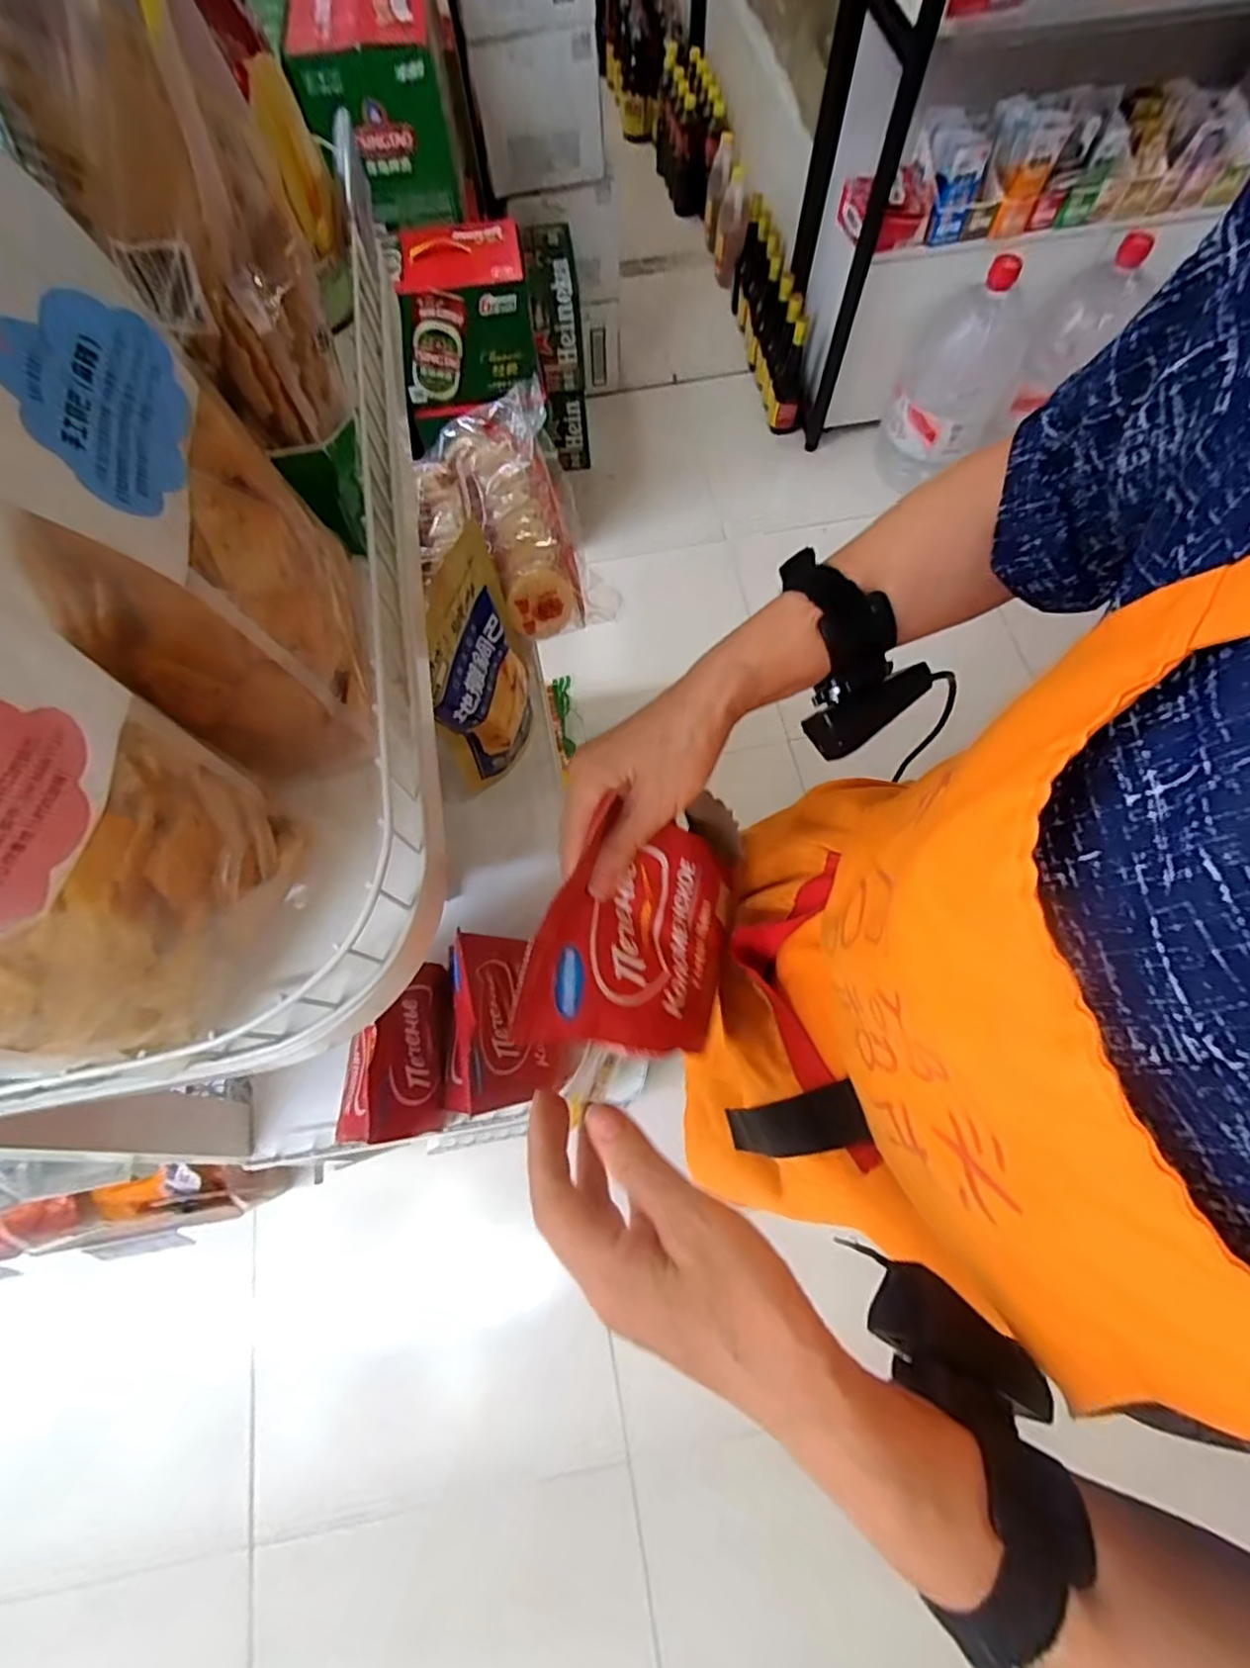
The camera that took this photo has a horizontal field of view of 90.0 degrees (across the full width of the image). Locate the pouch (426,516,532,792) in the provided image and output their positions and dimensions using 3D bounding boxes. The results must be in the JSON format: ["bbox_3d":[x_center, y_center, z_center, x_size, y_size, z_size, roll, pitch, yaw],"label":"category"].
[{"bbox_3d":[-0.137,-0.160,0.623,0.054,0.226,0.174,18,71,8],"label":"pouch"}]

